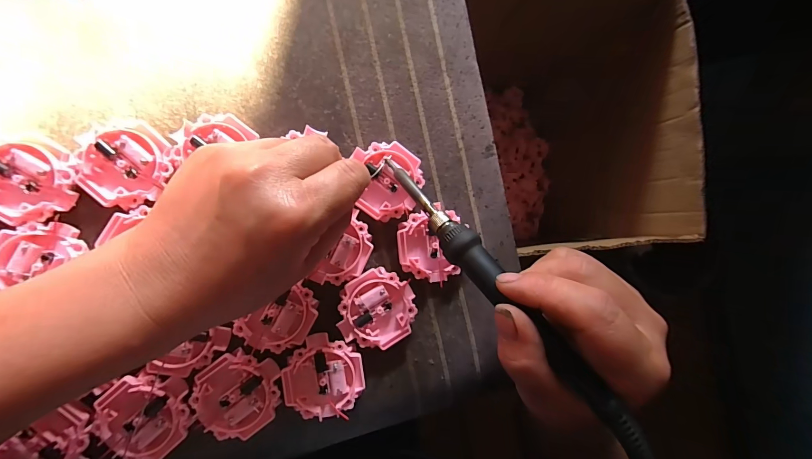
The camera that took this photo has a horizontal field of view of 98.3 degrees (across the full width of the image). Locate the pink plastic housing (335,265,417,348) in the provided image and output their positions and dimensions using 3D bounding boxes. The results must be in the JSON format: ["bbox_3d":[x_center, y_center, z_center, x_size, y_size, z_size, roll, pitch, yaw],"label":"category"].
[{"bbox_3d":[-0.021,0.056,0.247,0.054,0.015,0.051,0,90,-9],"label":"pink plastic housing"}]

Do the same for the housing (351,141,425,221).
[{"bbox_3d":[-0.012,-0.034,0.251,0.045,0.015,0.052,-2,90,-9],"label":"housing"}]

